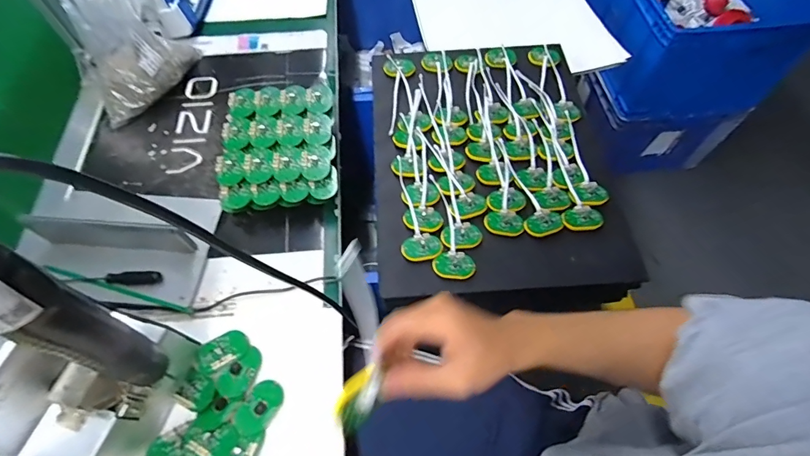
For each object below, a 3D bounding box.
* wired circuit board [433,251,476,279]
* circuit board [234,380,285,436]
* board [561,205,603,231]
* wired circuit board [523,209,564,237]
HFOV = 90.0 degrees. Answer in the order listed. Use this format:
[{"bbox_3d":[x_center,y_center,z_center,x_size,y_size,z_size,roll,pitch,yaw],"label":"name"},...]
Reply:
[{"bbox_3d":[0.067,0.049,0.548,0.057,0.006,0.037,3,74,6],"label":"wired circuit board"},{"bbox_3d":[-0.143,0.176,0.398,0.034,0.009,0.051,23,59,10],"label":"circuit board"},{"bbox_3d":[0.253,-0.014,0.576,0.054,0.004,0.037,-12,72,2],"label":"board"},{"bbox_3d":[0.199,-0.007,0.580,0.055,0.014,0.035,-9,59,-10],"label":"wired circuit board"}]

